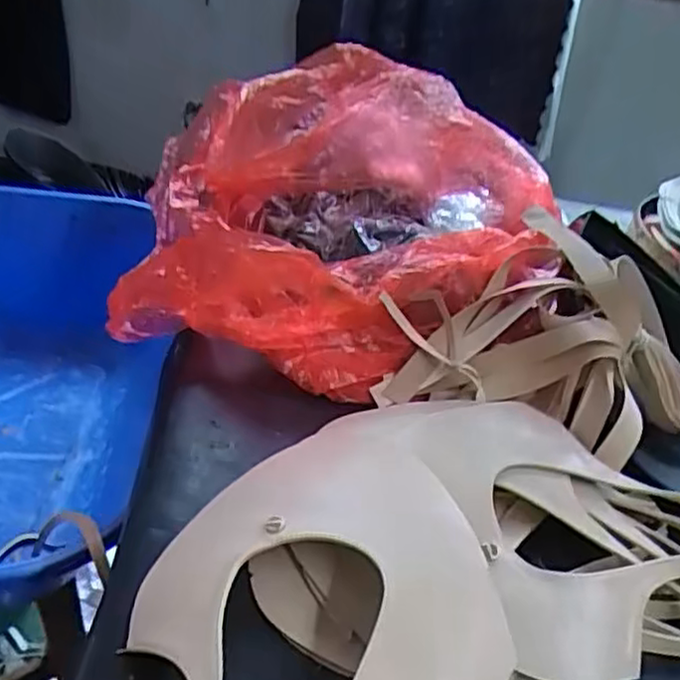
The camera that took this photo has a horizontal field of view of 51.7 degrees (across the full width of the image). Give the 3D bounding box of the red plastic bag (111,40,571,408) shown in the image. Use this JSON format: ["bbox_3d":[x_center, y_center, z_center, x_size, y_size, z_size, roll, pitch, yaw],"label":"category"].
[{"bbox_3d":[-0.009,-0.118,0.575,0.341,0.121,0.330,15,38,5],"label":"red plastic bag"}]

